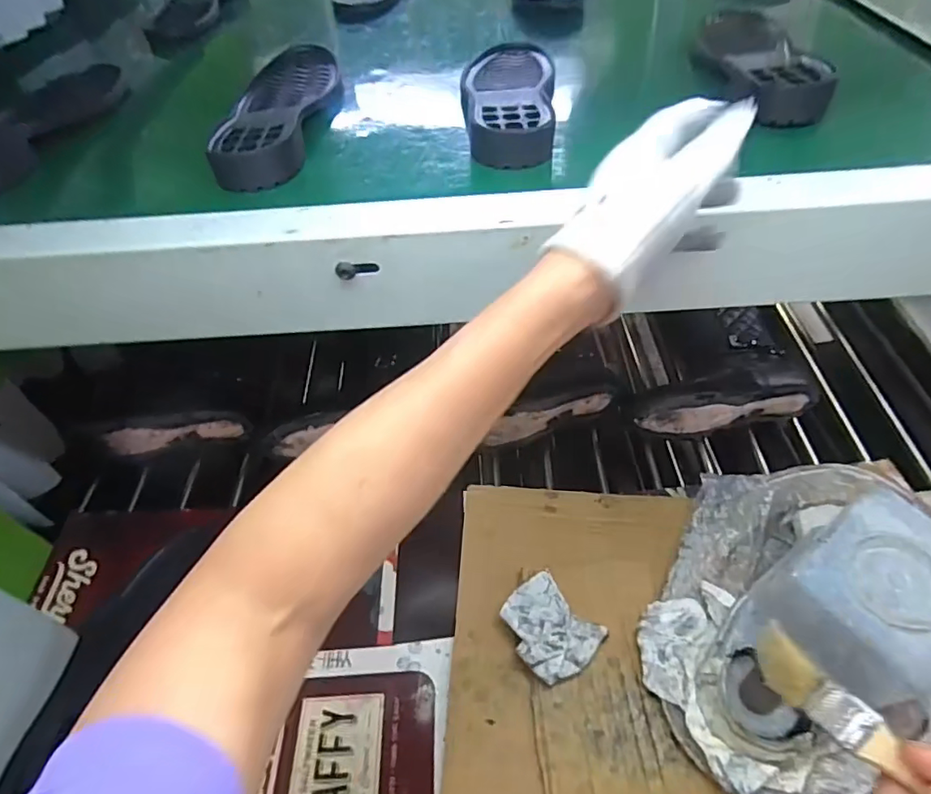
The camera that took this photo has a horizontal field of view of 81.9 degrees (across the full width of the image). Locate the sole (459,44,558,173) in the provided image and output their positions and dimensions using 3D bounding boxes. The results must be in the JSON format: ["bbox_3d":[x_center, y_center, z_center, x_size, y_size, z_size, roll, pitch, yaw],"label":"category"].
[{"bbox_3d":[0.037,-0.272,0.471,0.081,0.024,0.244,1,51,4],"label":"sole"}]

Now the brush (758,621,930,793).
[{"bbox_3d":[0.199,0.167,0.236,0.025,0.016,0.149,-34,53,-22],"label":"brush"}]

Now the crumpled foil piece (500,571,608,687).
[{"bbox_3d":[0.072,0.202,0.469,0.070,0.028,0.082,-34,56,-22],"label":"crumpled foil piece"}]

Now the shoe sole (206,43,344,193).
[{"bbox_3d":[-0.157,-0.259,0.470,0.081,0.025,0.248,-4,50,0],"label":"shoe sole"}]

